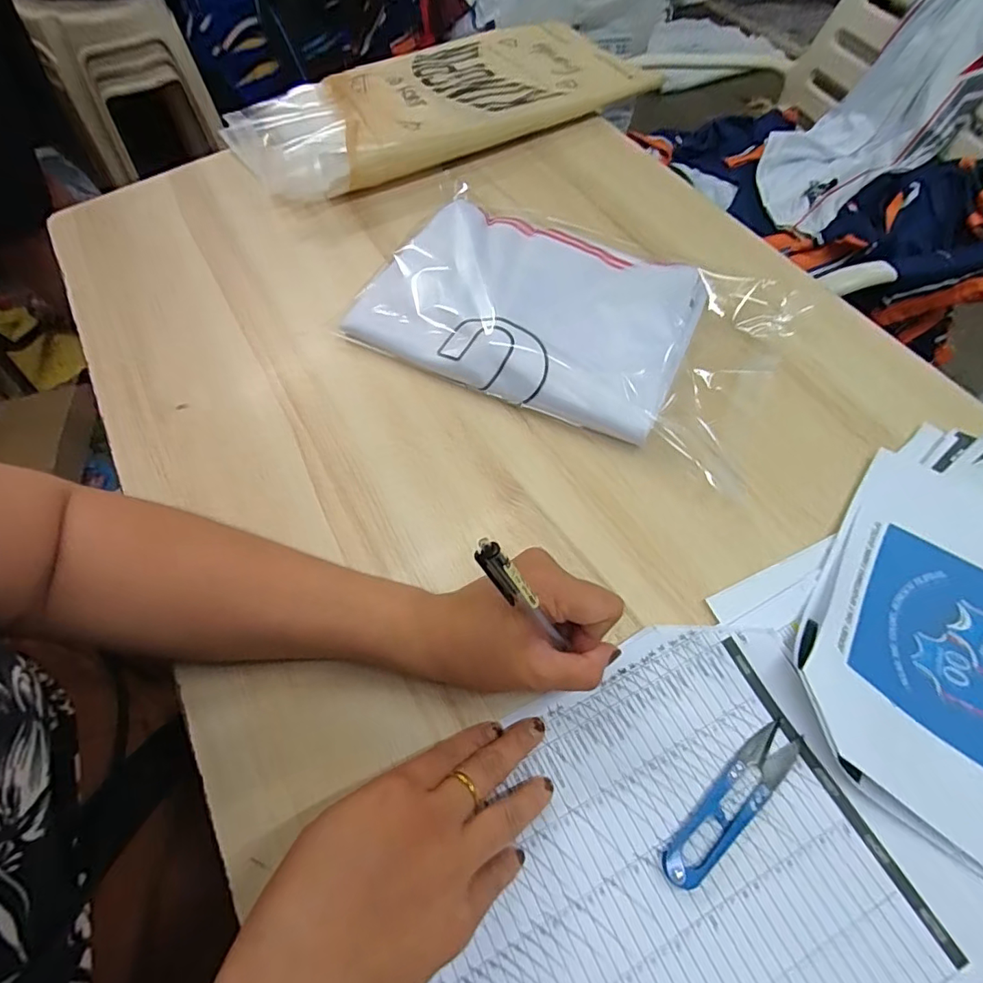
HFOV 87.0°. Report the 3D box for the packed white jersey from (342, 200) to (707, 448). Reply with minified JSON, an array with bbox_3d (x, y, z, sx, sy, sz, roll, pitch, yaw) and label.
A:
[{"bbox_3d":[0.032,-0.159,0.443,0.262,0.034,0.179,24,65,16],"label":"packed white jersey"}]

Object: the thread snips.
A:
[{"bbox_3d":[0.129,0.166,0.276,0.100,0.006,0.021,-40,66,-17],"label":"thread snips"}]

